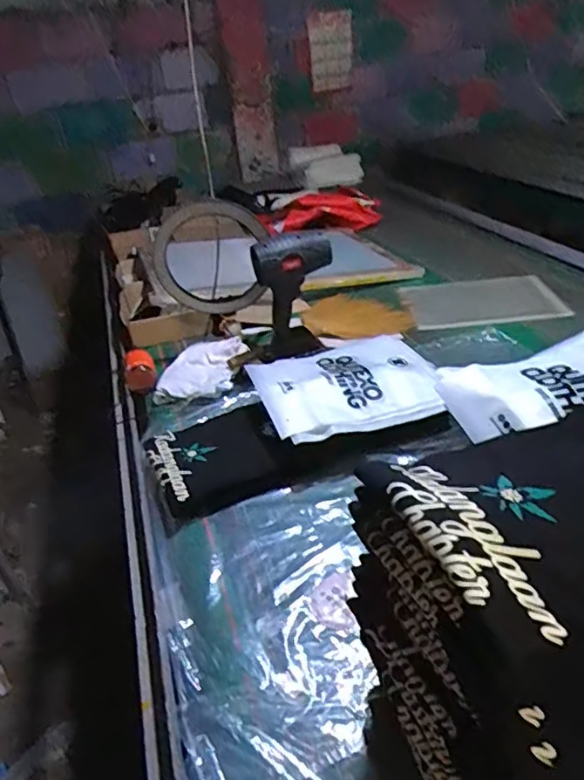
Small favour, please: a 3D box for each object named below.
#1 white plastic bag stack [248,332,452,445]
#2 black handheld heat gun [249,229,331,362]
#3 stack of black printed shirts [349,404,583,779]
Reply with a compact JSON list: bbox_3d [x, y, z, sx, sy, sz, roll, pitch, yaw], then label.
[{"bbox_3d":[0.110,-0.016,1.054,0.331,0.033,0.277,-15,32,-12],"label":"white plastic bag stack"},{"bbox_3d":[0.008,-0.187,1.194,0.158,0.266,0.092,-7,31,1],"label":"black handheld heat gun"},{"bbox_3d":[0.223,0.208,0.521,0.291,0.320,0.235,-16,32,-14],"label":"stack of black printed shirts"}]

